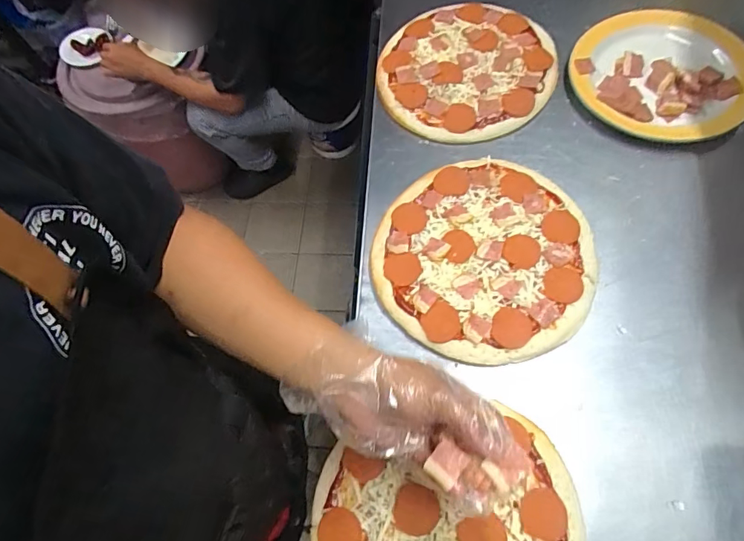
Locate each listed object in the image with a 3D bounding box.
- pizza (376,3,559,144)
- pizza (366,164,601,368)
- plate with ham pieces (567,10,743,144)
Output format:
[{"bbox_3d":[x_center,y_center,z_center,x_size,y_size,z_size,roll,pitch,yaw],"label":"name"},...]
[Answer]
[{"bbox_3d":[0.139,-0.300,0.677,0.242,0.023,0.249,17,68,11],"label":"pizza"},{"bbox_3d":[0.137,-0.020,0.556,0.258,0.023,0.244,-1,66,3],"label":"pizza"},{"bbox_3d":[0.407,-0.283,0.648,0.230,0.029,0.217,-1,66,3],"label":"plate with ham pieces"}]

